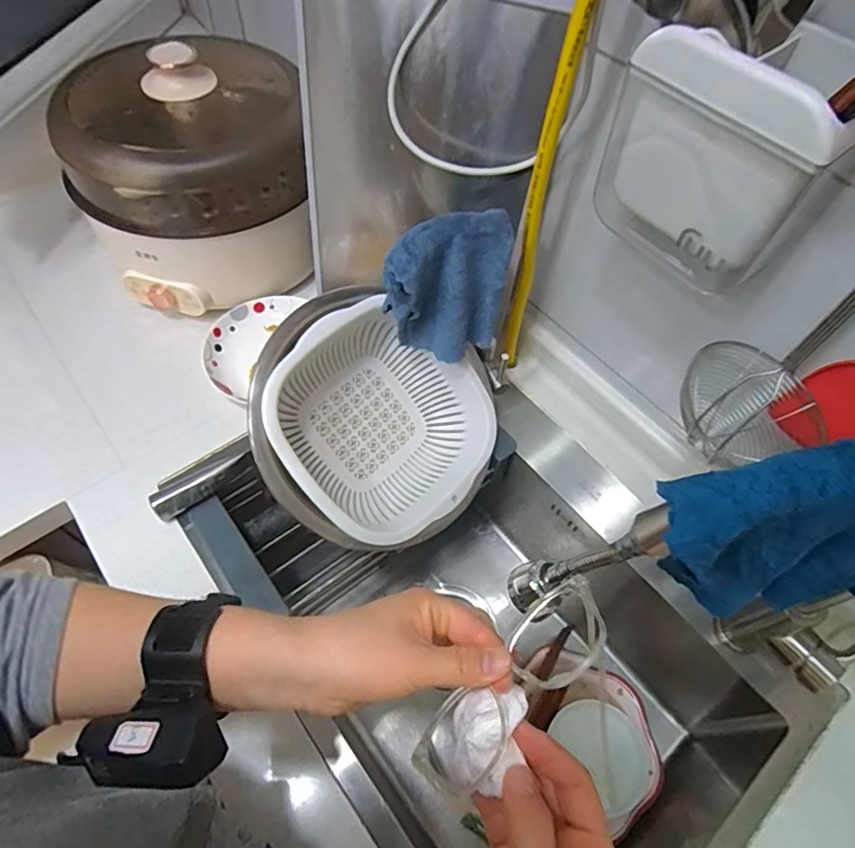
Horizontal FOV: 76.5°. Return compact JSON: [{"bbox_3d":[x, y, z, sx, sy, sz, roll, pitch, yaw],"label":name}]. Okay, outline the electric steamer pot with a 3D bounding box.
[{"bbox_3d":[-0.313,-0.344,0.735,0.271,0.242,0.279,2,57,-3],"label":"electric steamer pot"}]

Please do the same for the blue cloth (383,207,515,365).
[{"bbox_3d":[0.021,-0.136,0.572,0.127,0.159,0.055,-10,59,-10],"label":"blue cloth"}]

